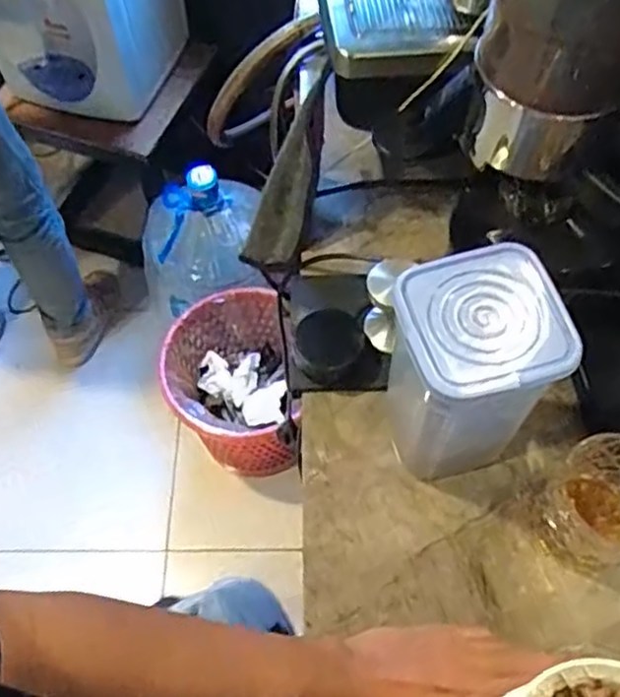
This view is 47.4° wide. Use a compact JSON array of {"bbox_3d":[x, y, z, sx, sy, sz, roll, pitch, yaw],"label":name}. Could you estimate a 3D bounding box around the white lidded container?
[{"bbox_3d":[0.116,0.026,0.544,0.101,0.196,0.103,-11,61,-5],"label":"white lidded container"}]

